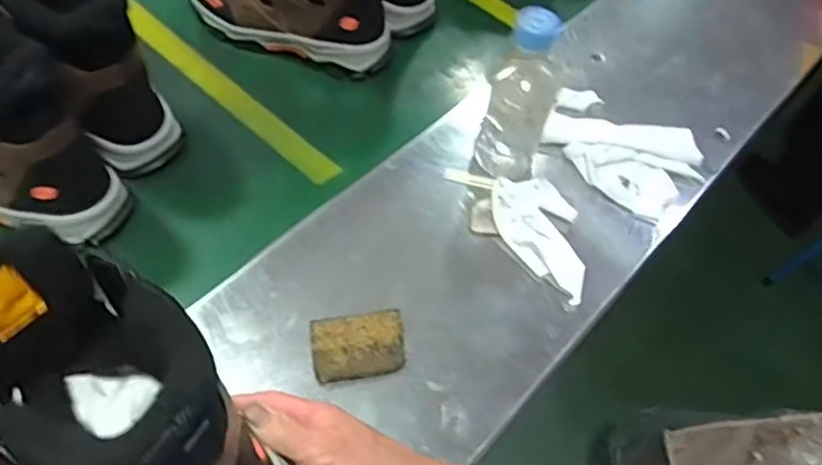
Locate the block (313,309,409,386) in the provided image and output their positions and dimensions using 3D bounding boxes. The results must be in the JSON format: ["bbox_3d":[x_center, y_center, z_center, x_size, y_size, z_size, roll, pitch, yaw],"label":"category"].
[{"bbox_3d":[-0.039,0.087,0.479,0.070,0.015,0.049,-5,57,-10],"label":"block"}]

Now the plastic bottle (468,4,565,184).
[{"bbox_3d":[0.090,-0.108,0.530,0.056,0.151,0.053,17,56,5],"label":"plastic bottle"}]

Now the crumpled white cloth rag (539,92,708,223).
[{"bbox_3d":[0.201,-0.080,0.611,0.151,0.023,0.119,29,58,12],"label":"crumpled white cloth rag"}]

